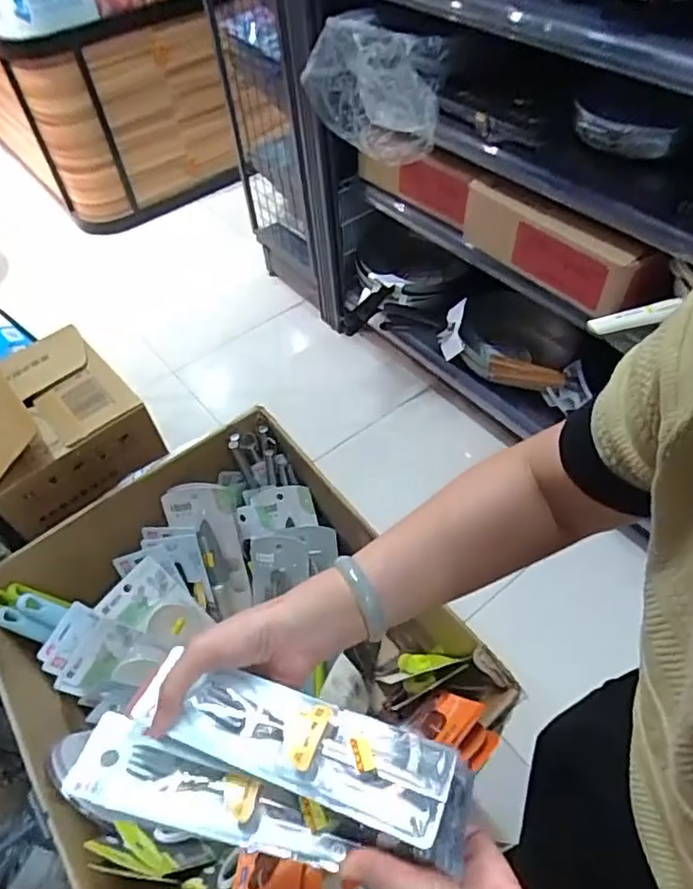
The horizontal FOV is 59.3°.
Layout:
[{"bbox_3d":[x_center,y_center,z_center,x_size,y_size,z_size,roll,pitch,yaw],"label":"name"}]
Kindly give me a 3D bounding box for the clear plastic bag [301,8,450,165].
[{"bbox_3d":[0.077,-0.753,1.289,0.293,0.218,0.170,20,56,20],"label":"clear plastic bag"}]

